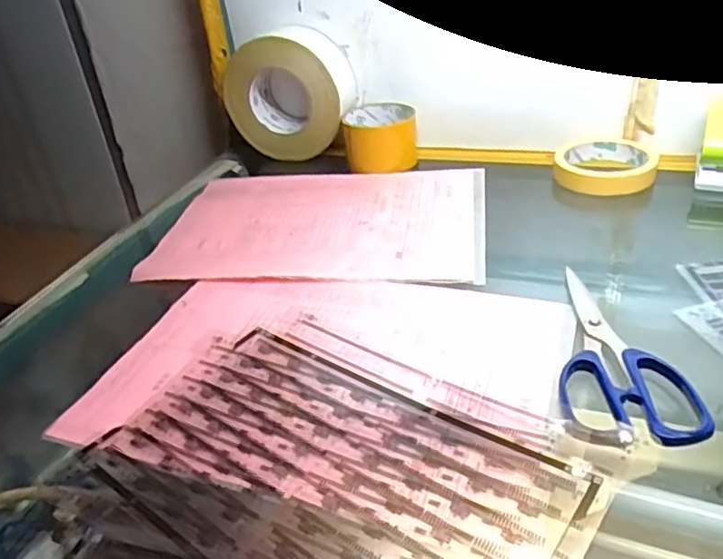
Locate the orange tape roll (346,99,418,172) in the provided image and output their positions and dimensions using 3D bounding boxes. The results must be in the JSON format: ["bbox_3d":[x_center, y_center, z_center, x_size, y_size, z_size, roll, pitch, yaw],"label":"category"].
[{"bbox_3d":[0.022,-0.161,0.703,0.079,0.047,0.082,-3,32,6],"label":"orange tape roll"}]

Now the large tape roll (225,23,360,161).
[{"bbox_3d":[-0.081,-0.214,0.722,0.141,0.132,0.060,7,35,22],"label":"large tape roll"}]

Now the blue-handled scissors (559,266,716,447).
[{"bbox_3d":[0.163,0.041,0.402,0.077,0.013,0.178,0,33,11],"label":"blue-handled scissors"}]

